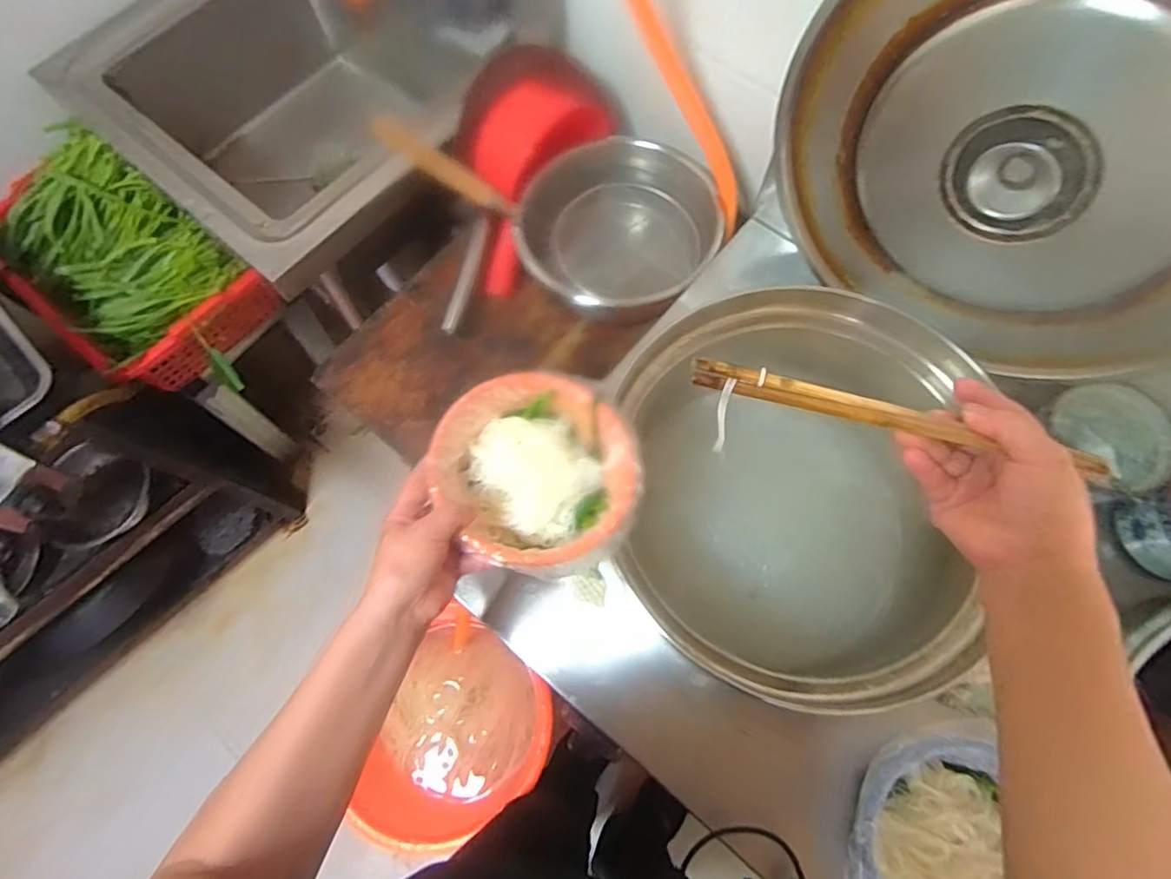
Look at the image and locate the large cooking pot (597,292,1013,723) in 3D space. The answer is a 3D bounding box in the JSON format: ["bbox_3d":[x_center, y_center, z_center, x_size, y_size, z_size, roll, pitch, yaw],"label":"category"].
[{"bbox_3d":[0.213,0.083,0.744,0.421,0.236,0.419,0,71,1],"label":"large cooking pot"}]

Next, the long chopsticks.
[{"bbox_3d":[0.197,-0.015,0.400,0.253,0.015,0.017,15,72,8],"label":"long chopsticks"}]

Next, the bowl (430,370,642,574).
[{"bbox_3d":[-0.037,0.028,0.578,0.168,0.062,0.186,-30,73,-8],"label":"bowl"}]

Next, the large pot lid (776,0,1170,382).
[{"bbox_3d":[0.402,-0.261,0.547,0.442,0.398,0.108,38,64,14],"label":"large pot lid"}]

